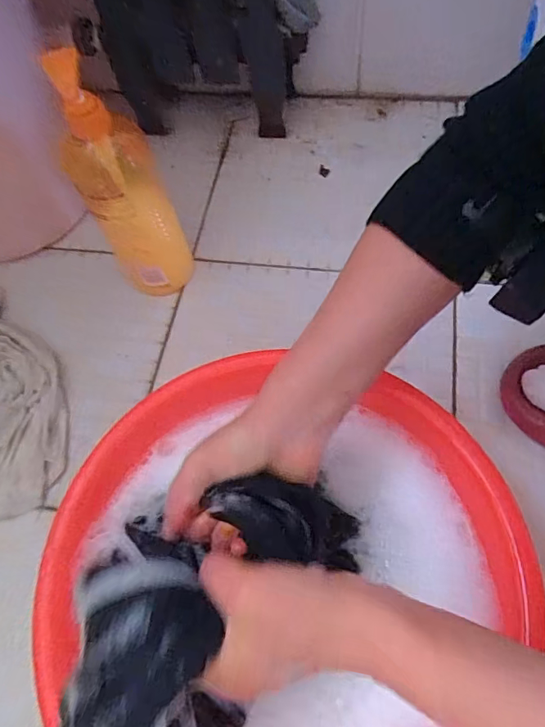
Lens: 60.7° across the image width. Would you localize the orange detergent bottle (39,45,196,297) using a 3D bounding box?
[{"bbox_3d":[-0.144,-0.166,0.467,0.079,0.259,0.062,-21,64,-7],"label":"orange detergent bottle"}]

